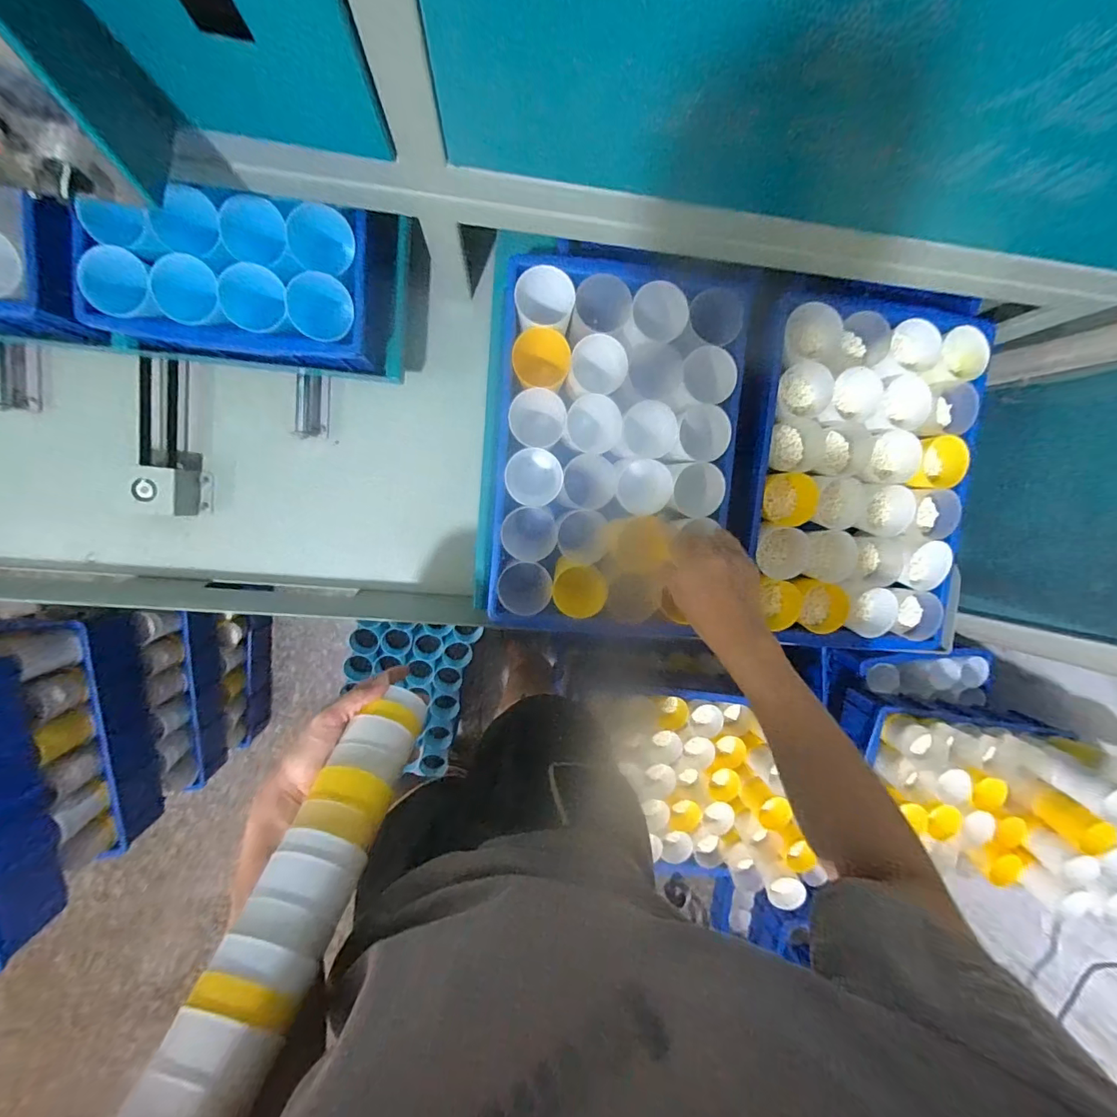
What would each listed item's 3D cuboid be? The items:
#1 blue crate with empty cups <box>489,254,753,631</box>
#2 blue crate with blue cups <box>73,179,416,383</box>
[{"bbox_3d":[0.062,-0.133,0.588,0.282,0.105,0.414,3,96,-6],"label":"blue crate with empty cups"},{"bbox_3d":[-0.338,-0.317,0.534,0.320,0.116,0.177,4,96,-6],"label":"blue crate with blue cups"}]

